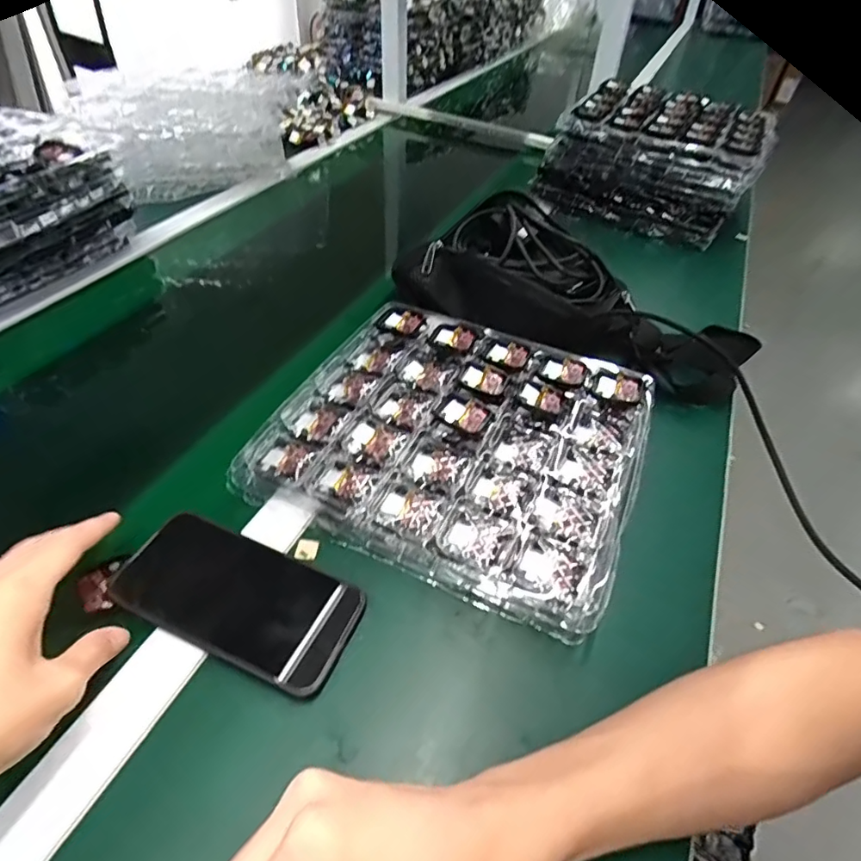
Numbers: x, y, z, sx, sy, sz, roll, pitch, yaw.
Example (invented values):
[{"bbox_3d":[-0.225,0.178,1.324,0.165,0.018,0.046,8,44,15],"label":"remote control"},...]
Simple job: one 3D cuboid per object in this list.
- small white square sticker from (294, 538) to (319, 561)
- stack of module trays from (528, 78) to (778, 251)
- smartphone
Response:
[{"bbox_3d":[-0.092,0.089,0.401,0.017,0.004,0.018,2,45,8],"label":"small white square sticker"},{"bbox_3d":[0.373,-0.451,0.887,0.301,0.128,0.262,26,49,21],"label":"stack of module trays"},{"bbox_3d":[-0.130,0.110,0.364,0.159,0.012,0.077,24,48,11],"label":"smartphone"}]

